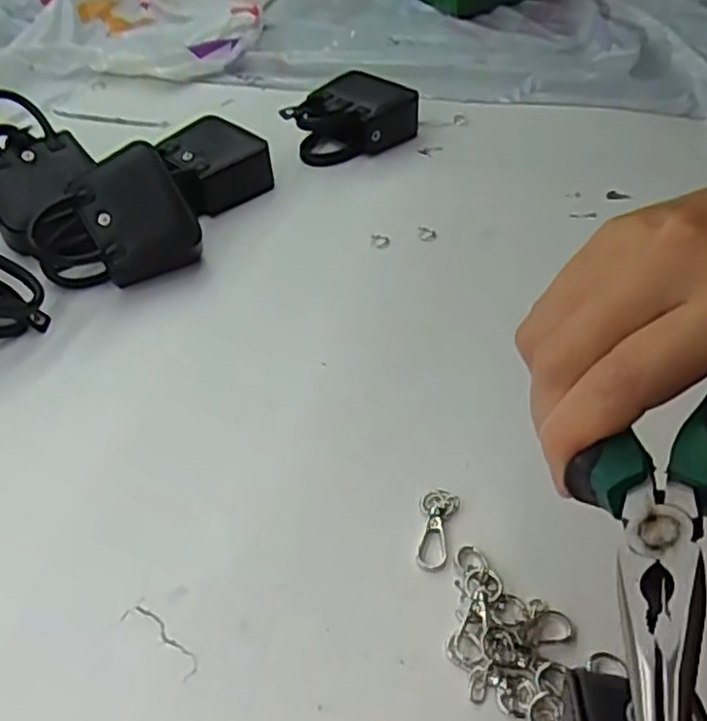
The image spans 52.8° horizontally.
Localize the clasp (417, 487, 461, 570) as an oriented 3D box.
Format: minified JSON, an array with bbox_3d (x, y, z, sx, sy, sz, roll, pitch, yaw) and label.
[{"bbox_3d":[0.036,0.075,0.320,0.017,0.004,0.039,11,45,13],"label":"clasp"}]

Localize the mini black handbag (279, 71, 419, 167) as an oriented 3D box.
[{"bbox_3d":[-0.002,-0.187,0.563,0.076,0.041,0.101,29,52,28],"label":"mini black handbag"}]

